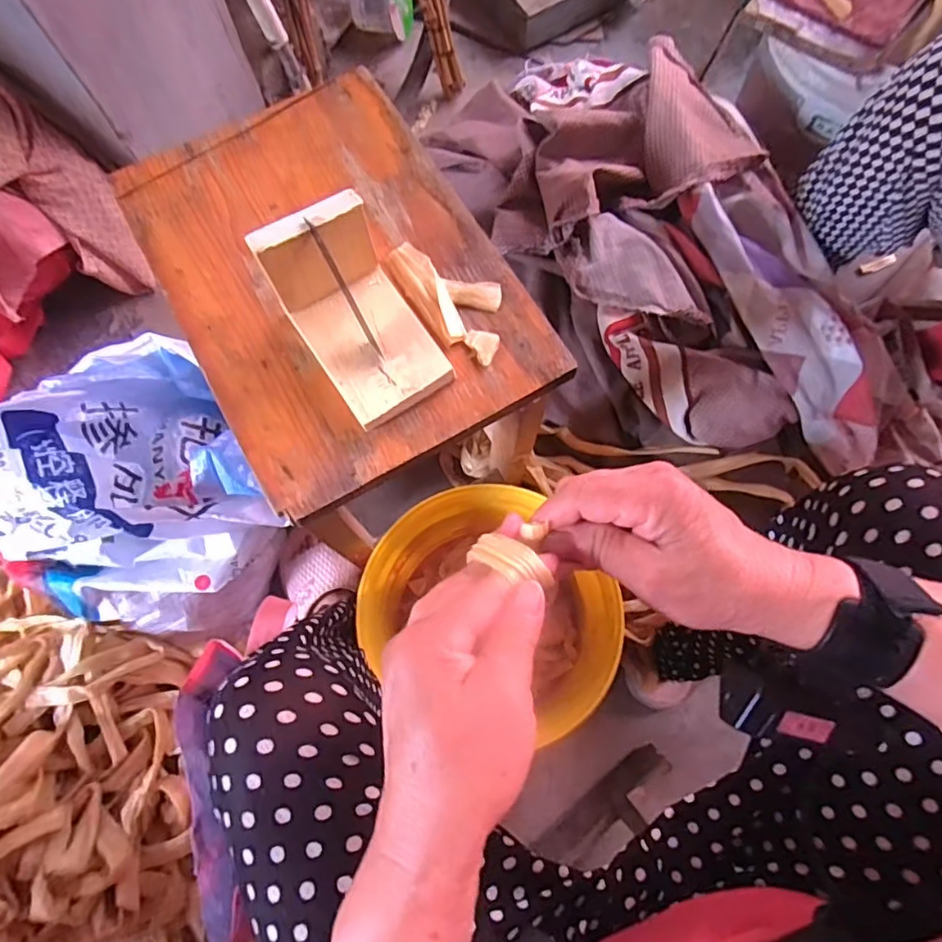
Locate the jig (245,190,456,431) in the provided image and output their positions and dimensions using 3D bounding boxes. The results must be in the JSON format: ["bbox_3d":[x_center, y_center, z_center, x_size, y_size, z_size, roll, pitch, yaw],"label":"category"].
[{"bbox_3d":[-0.075,-0.104,0.386,0.079,0.075,0.121,-33,77,-9],"label":"jig"}]

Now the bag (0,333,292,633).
[{"bbox_3d":[-0.364,0.026,0.640,0.267,0.215,0.286,26,76,7],"label":"bag"}]

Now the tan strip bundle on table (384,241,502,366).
[{"bbox_3d":[-0.020,-0.130,0.433,0.109,0.012,0.057,32,77,9],"label":"tan strip bundle on table"}]

